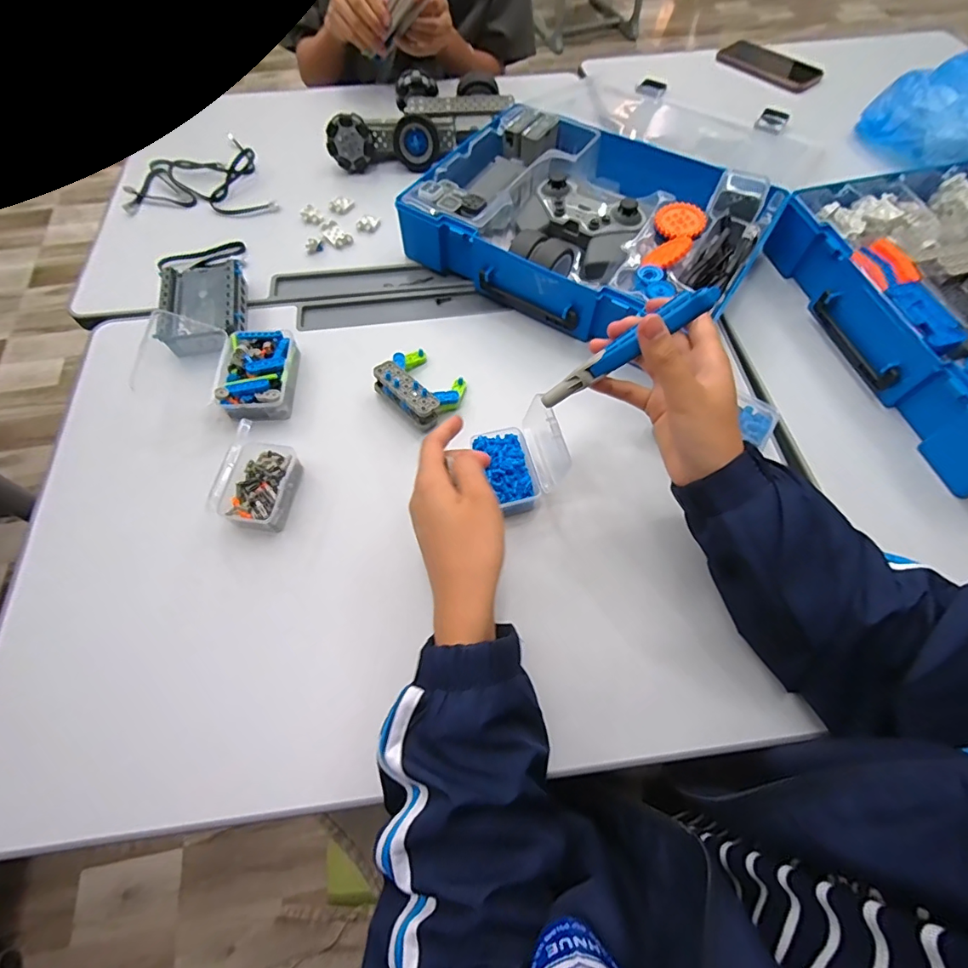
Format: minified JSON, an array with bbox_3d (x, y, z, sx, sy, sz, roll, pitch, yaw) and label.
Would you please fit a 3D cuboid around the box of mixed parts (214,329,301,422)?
[{"bbox_3d":[-0.225,-0.110,0.479,0.064,0.028,0.100,-4,63,-2],"label":"box of mixed parts"}]

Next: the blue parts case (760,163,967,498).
[{"bbox_3d":[0.508,-0.185,0.501,0.267,0.065,0.367,-16,64,-8],"label":"blue parts case"}]

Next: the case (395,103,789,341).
[{"bbox_3d":[0.127,-0.314,0.564,0.363,0.073,0.299,32,67,15],"label":"case"}]

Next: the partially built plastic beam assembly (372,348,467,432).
[{"bbox_3d":[-0.064,-0.101,0.480,0.080,0.030,0.070,39,69,18],"label":"partially built plastic beam assembly"}]

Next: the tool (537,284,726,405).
[{"bbox_3d":[0.096,-0.094,0.337,0.133,0.013,0.018,-31,59,31],"label":"tool"}]

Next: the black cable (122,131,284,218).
[{"bbox_3d":[-0.392,-0.409,0.648,0.176,0.012,0.191,-23,65,-11],"label":"black cable"}]

